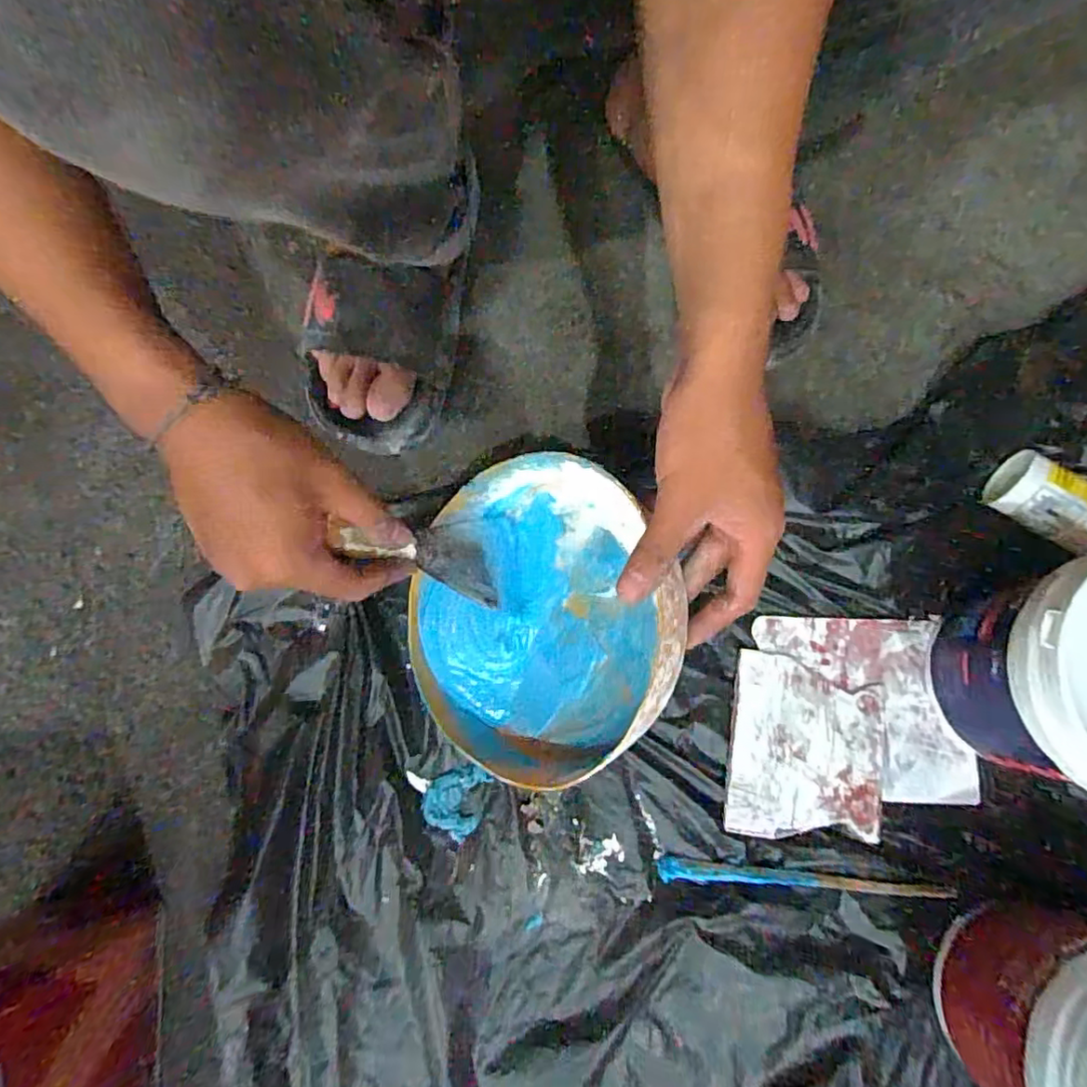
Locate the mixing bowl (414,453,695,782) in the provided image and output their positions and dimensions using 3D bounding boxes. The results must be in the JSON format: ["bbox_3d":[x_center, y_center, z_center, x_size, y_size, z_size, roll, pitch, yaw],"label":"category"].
[{"bbox_3d":[-0.001,0.049,0.414,0.194,0.080,0.202,-24,71,23],"label":"mixing bowl"}]

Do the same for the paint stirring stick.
[{"bbox_3d":[0.174,0.230,0.420,0.191,0.017,0.015,5,77,1],"label":"paint stirring stick"}]

